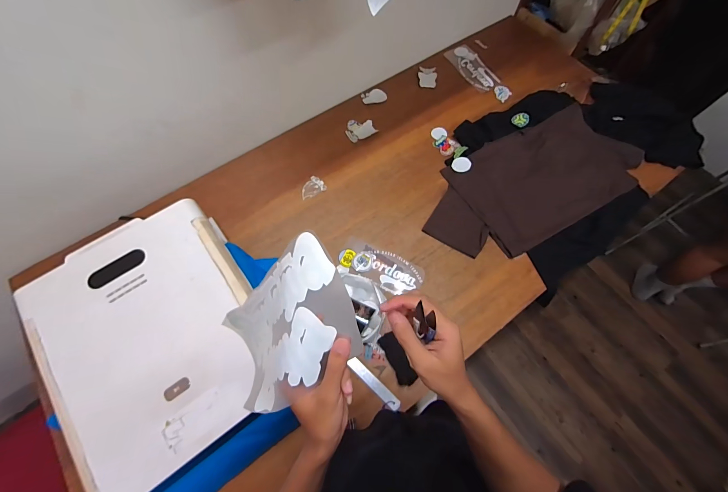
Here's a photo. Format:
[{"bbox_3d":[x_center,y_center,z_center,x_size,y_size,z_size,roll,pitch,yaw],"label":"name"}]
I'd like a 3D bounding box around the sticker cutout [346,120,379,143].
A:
[{"bbox_3d":[-0.014,-0.405,1.078,0.102,0.007,0.088,-23,69,-8],"label":"sticker cutout"}]

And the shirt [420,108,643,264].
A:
[{"bbox_3d":[0.514,-0.201,0.966,0.700,0.038,0.345,-29,70,-10],"label":"shirt"}]

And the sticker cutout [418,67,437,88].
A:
[{"bbox_3d":[0.240,-0.639,1.174,0.067,0.004,0.109,8,68,4],"label":"sticker cutout"}]

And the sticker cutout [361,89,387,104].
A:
[{"bbox_3d":[0.037,-0.548,1.140,0.088,0.006,0.062,-12,74,-1],"label":"sticker cutout"}]

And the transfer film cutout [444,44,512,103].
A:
[{"bbox_3d":[0.433,-0.664,1.198,0.119,0.009,0.322,-22,68,-9],"label":"transfer film cutout"}]

